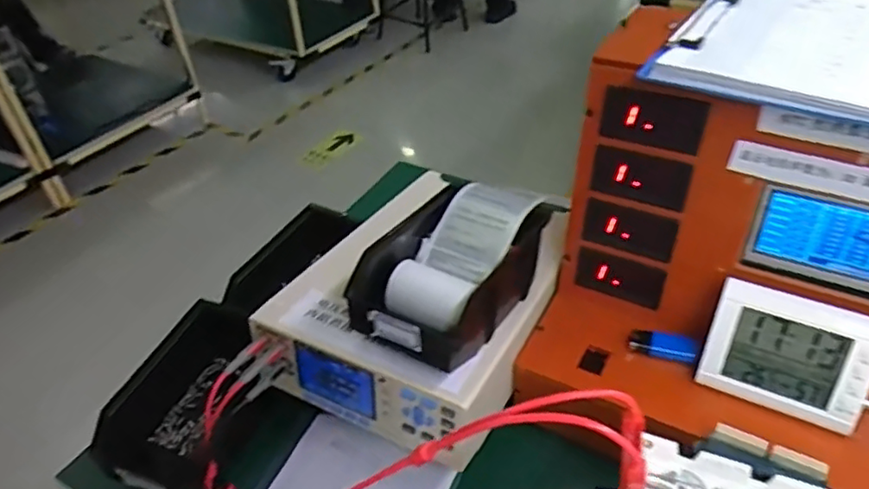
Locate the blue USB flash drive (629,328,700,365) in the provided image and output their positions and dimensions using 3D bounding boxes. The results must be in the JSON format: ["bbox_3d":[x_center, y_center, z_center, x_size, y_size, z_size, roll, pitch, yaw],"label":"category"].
[{"bbox_3d":[0.198,0.087,0.542,0.056,0.015,0.019,16,44,23],"label":"blue USB flash drive"}]

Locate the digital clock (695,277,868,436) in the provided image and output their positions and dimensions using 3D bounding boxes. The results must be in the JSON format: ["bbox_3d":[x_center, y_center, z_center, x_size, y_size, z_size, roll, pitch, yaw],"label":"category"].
[{"bbox_3d":[0.271,0.084,0.485,0.112,0.092,0.023,19,19,26],"label":"digital clock"}]

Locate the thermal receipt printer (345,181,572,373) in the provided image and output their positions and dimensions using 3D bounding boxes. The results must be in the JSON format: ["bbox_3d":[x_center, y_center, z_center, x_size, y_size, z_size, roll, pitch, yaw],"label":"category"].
[{"bbox_3d":[0.020,0.021,0.550,0.108,0.071,0.198,22,47,28],"label":"thermal receipt printer"}]

